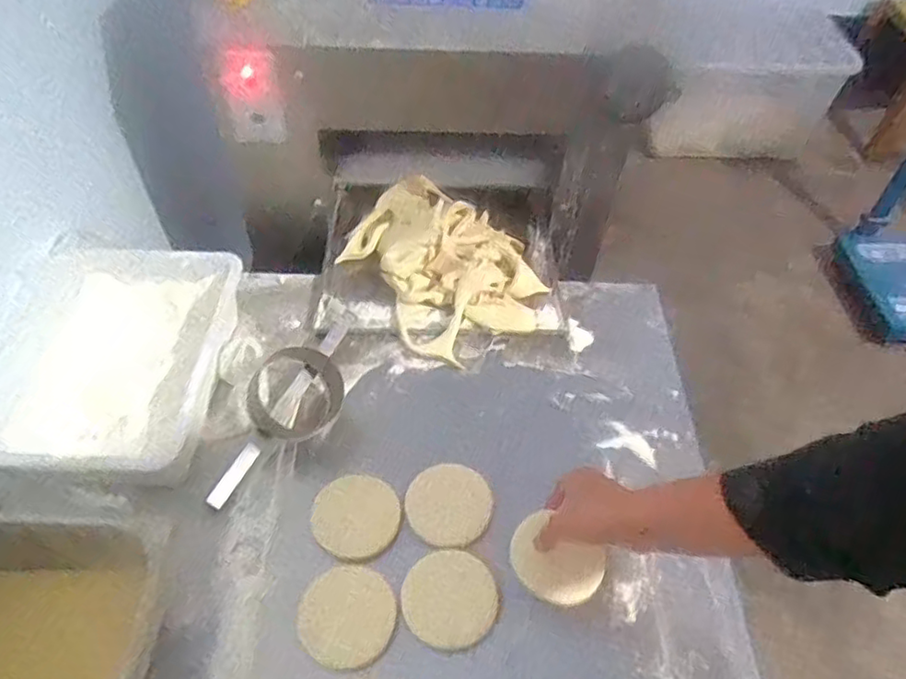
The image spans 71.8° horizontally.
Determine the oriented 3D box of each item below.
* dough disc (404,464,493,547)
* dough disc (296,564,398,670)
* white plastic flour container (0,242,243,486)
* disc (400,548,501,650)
[{"bbox_3d":[-0.004,0.181,0.694,0.090,0.012,0.091,1,51,-2],"label":"dough disc"},{"bbox_3d":[-0.105,0.274,0.624,0.092,0.005,0.091,1,51,-2],"label":"dough disc"},{"bbox_3d":[-0.400,0.019,0.759,0.232,0.090,0.320,5,51,1],"label":"white plastic flour container"},{"bbox_3d":[-0.003,0.263,0.638,0.095,0.006,0.092,1,51,-2],"label":"disc"}]

